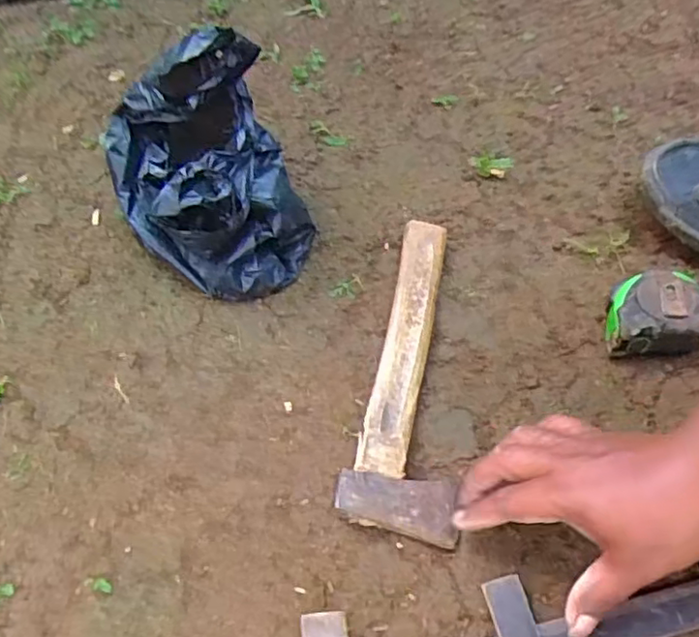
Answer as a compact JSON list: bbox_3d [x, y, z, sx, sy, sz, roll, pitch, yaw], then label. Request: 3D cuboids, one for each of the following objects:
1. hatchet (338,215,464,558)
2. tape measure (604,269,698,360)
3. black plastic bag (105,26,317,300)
[{"bbox_3d":[0.056,0.036,0.510,0.079,0.025,0.267,8,58,8],"label":"hatchet"},{"bbox_3d":[0.248,-0.005,0.517,0.081,0.040,0.058,-7,57,-2],"label":"tape measure"},{"bbox_3d":[-0.125,-0.121,0.542,0.139,0.154,0.177,-25,59,-13],"label":"black plastic bag"}]

